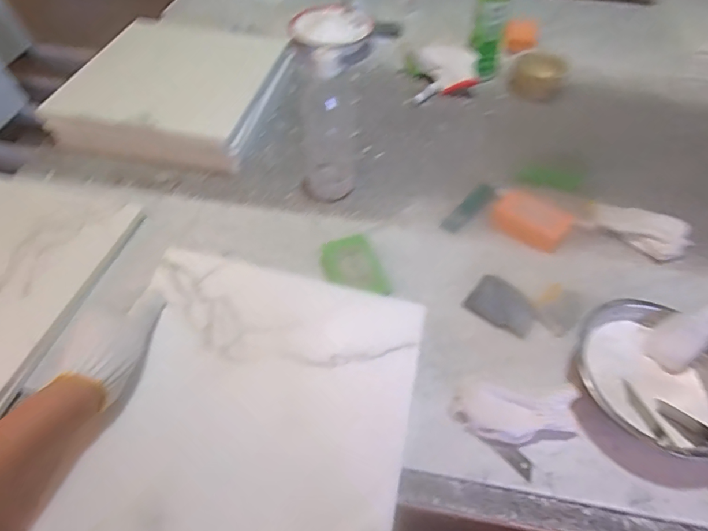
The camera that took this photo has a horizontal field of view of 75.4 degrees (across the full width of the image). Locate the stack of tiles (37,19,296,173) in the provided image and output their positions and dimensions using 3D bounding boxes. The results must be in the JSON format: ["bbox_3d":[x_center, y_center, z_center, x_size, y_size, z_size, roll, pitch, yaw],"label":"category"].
[{"bbox_3d":[-0.298,-0.296,0.770,0.313,0.069,0.286,8,54,5],"label":"stack of tiles"}]

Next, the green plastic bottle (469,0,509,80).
[{"bbox_3d":[0.238,-0.432,0.805,0.065,0.187,0.048,20,56,13],"label":"green plastic bottle"}]

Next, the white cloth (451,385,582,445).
[{"bbox_3d":[0.162,0.148,0.456,0.118,0.027,0.049,1,54,0],"label":"white cloth"}]

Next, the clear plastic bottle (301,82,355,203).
[{"bbox_3d":[-0.041,-0.219,0.732,0.082,0.058,0.267,1,54,-1],"label":"clear plastic bottle"}]

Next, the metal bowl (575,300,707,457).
[{"bbox_3d":[0.314,0.117,0.473,0.153,0.051,0.162,1,54,-1],"label":"metal bowl"}]

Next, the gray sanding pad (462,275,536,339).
[{"bbox_3d":[0.181,0.047,0.552,0.078,0.004,0.062,31,59,19],"label":"gray sanding pad"}]

